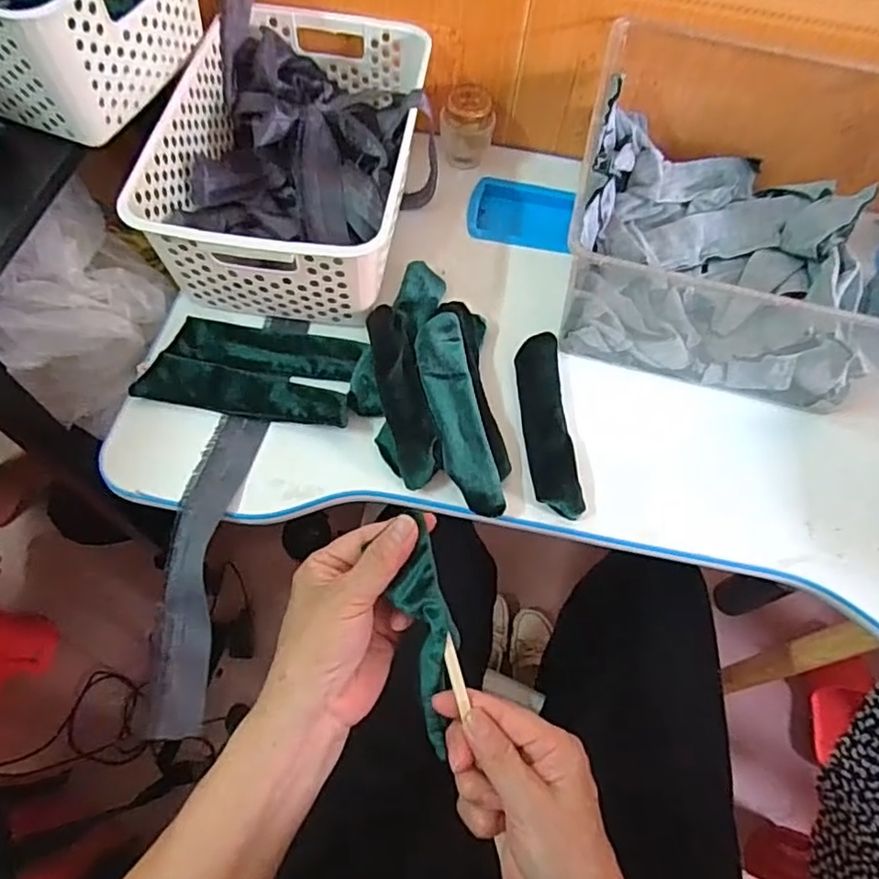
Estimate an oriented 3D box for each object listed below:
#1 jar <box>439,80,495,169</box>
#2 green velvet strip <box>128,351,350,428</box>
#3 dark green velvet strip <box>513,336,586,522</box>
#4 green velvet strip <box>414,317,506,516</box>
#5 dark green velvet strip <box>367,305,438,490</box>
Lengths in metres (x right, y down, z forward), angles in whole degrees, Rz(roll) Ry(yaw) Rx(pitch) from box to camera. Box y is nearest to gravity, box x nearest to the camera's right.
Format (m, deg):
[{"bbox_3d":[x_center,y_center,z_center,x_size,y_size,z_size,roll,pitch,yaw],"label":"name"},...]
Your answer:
[{"bbox_3d":[0.031,-0.344,0.665,0.050,0.075,0.054,1,64,-2],"label":"jar"},{"bbox_3d":[-0.164,-0.040,0.506,0.177,0.019,0.044,10,64,2],"label":"green velvet strip"},{"bbox_3d":[0.090,-0.017,0.506,0.038,0.018,0.170,-1,64,-4],"label":"dark green velvet strip"},{"bbox_3d":[0.013,-0.023,0.484,0.041,0.011,0.172,-11,68,-4],"label":"green velvet strip"},{"bbox_3d":[-0.032,-0.043,0.500,0.034,0.026,0.170,-11,65,-8],"label":"dark green velvet strip"}]

